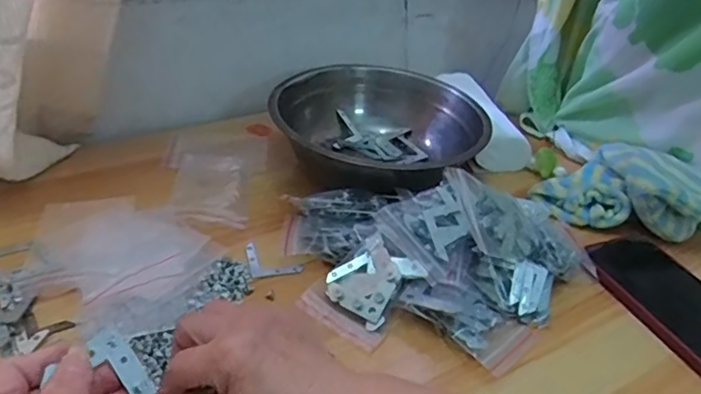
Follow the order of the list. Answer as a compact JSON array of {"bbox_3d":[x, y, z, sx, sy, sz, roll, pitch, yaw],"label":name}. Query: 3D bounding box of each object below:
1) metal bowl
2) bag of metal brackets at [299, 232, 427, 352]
[{"bbox_3d":[0.035,-0.067,0.595,0.191,0.076,0.183,5,34,-3],"label":"metal bowl"},{"bbox_3d":[0.011,0.067,0.441,0.059,0.016,0.075,34,71,32],"label":"bag of metal brackets"}]

